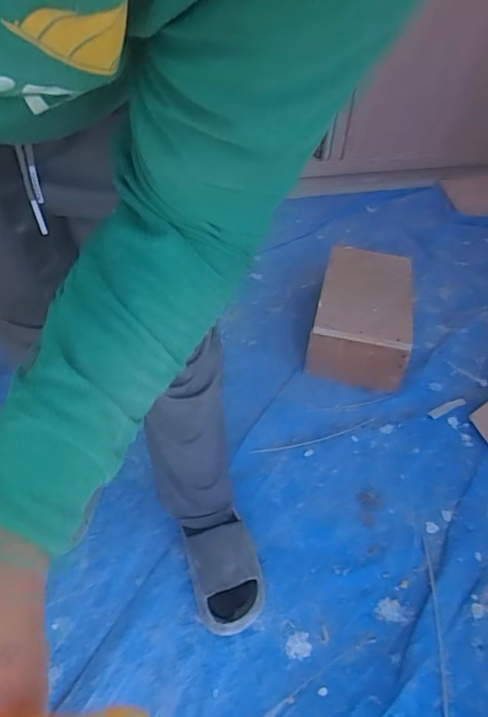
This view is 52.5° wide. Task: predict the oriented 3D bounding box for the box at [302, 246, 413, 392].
[{"bbox_3d":[0.312,-0.126,1.323,0.234,0.166,0.403,11,43,7],"label":"box"}]

